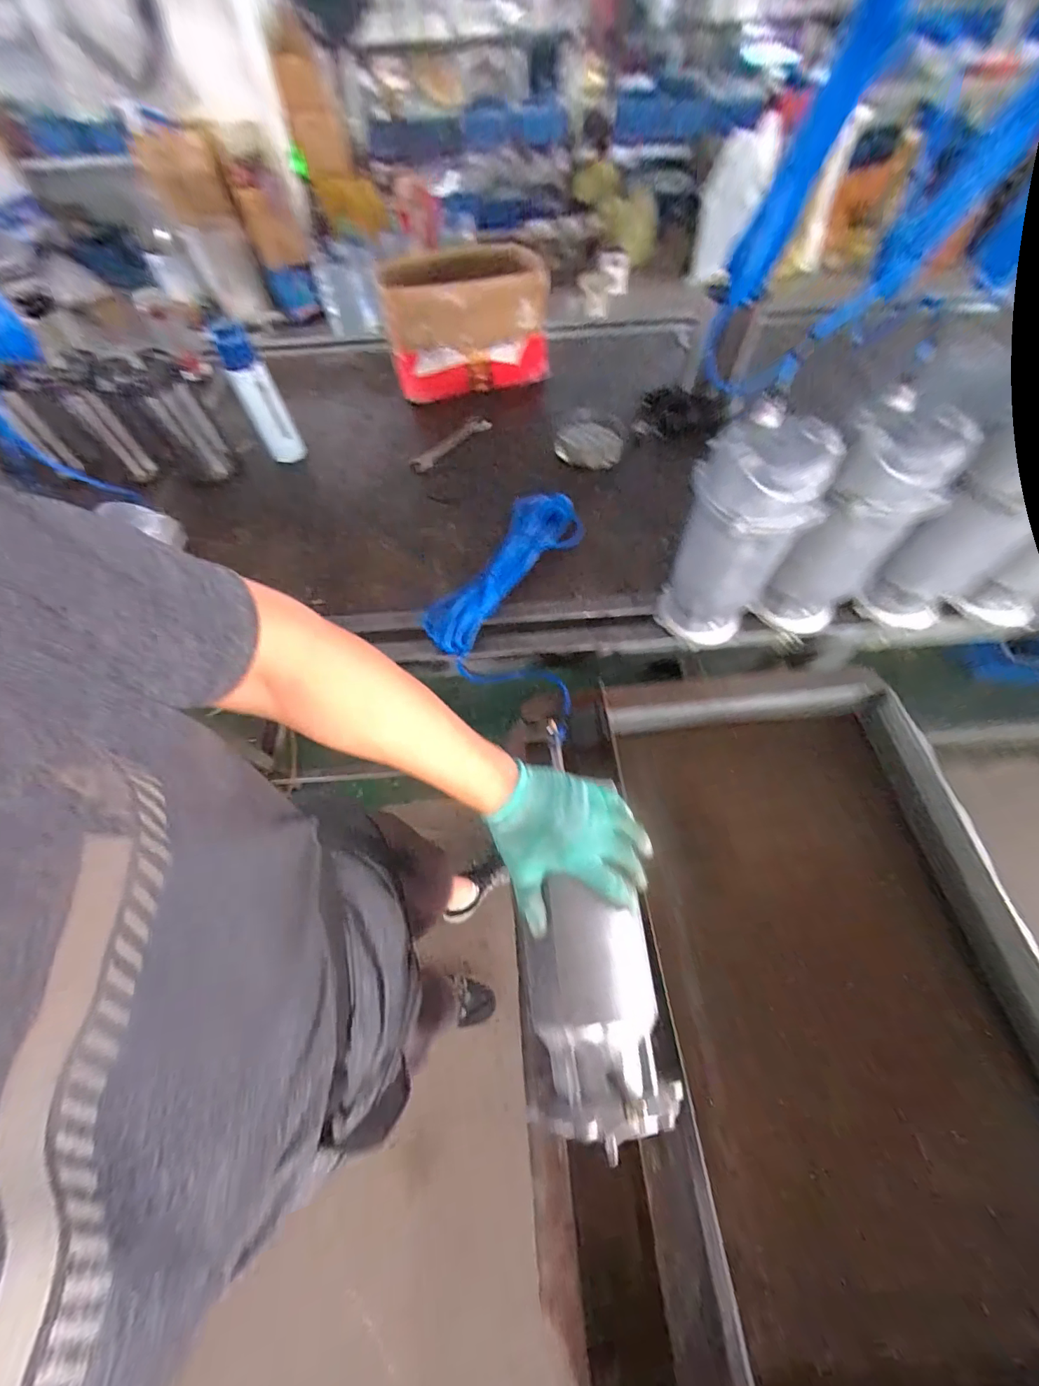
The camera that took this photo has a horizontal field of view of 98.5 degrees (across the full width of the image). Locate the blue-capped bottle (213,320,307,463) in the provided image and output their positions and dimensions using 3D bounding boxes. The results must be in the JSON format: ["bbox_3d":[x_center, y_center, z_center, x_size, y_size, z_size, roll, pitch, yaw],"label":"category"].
[{"bbox_3d":[-0.525,-0.600,0.906,0.074,0.233,0.079,-27,63,-12],"label":"blue-capped bottle"}]

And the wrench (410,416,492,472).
[{"bbox_3d":[-0.148,-0.557,0.987,0.049,0.012,0.221,38,69,21],"label":"wrench"}]

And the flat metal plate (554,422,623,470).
[{"bbox_3d":[0.146,-0.528,0.944,0.136,0.029,0.128,-1,61,2],"label":"flat metal plate"}]

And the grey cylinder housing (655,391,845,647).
[{"bbox_3d":[0.284,-0.195,0.607,0.140,0.292,0.116,25,65,15],"label":"grey cylinder housing"}]

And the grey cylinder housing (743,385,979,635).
[{"bbox_3d":[0.435,-0.209,0.608,0.126,0.289,0.131,39,69,21],"label":"grey cylinder housing"}]

